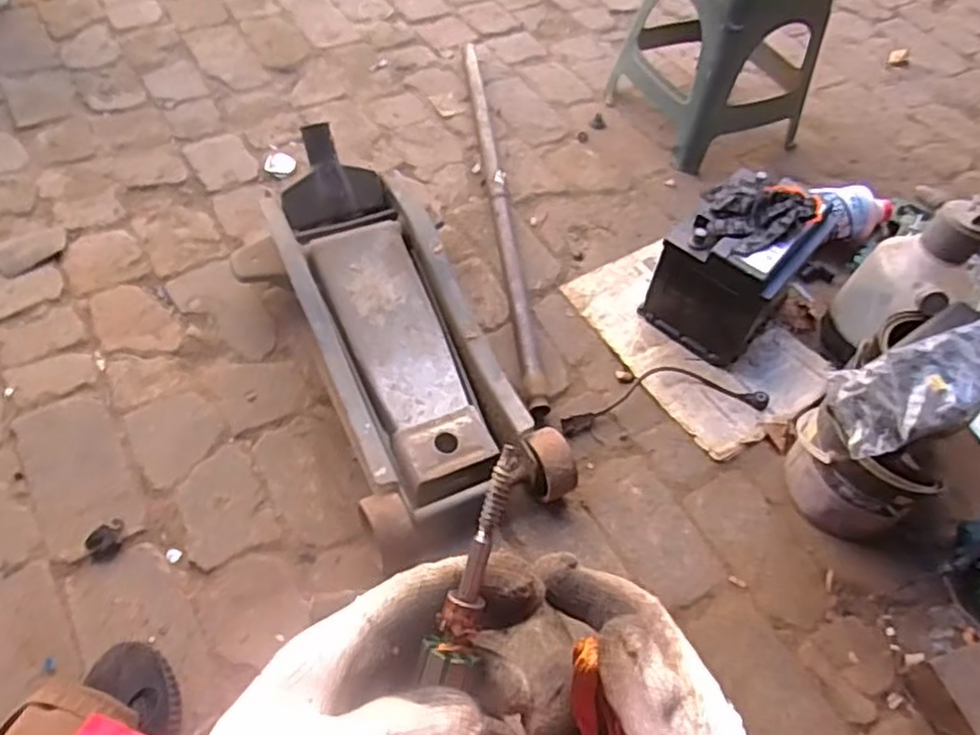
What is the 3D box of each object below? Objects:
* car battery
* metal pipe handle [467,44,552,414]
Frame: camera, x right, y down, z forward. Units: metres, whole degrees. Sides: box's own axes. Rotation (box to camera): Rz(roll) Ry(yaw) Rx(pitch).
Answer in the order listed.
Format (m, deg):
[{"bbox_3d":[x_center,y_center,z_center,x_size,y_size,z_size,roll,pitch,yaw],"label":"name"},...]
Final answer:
[{"bbox_3d":[0.361,-0.147,1.088,0.171,0.183,0.195,35,58,18],"label":"car battery"},{"bbox_3d":[0.015,-0.299,1.258,0.033,0.037,0.876,-3,55,-9],"label":"metal pipe handle"}]

